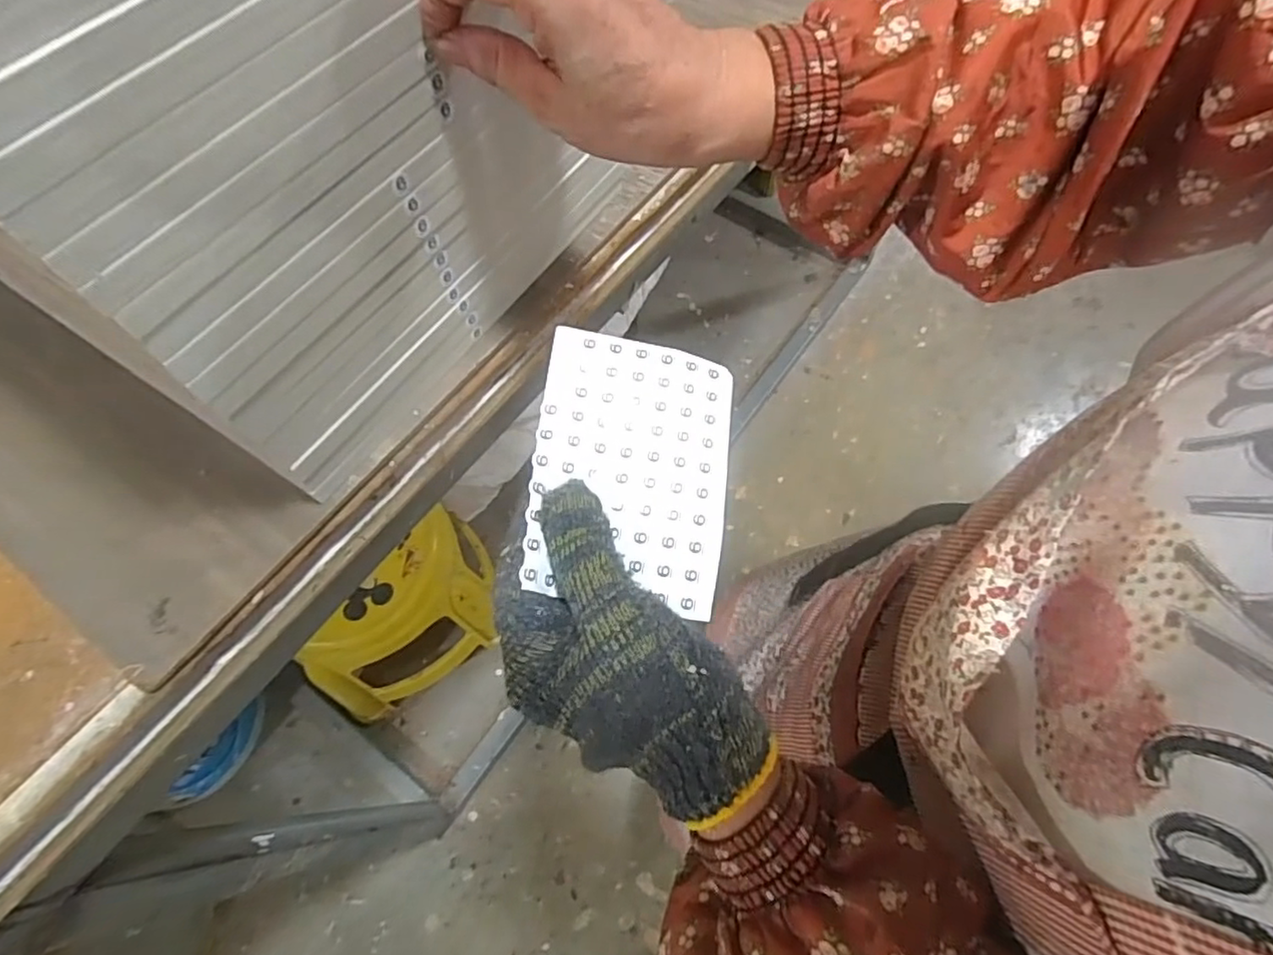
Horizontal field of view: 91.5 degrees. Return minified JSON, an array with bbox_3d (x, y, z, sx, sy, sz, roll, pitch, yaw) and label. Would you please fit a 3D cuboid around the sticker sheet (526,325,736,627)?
[{"bbox_3d":[-0.001,-0.007,0.267,0.084,0.010,0.115,11,74,-9],"label":"sticker sheet"}]

